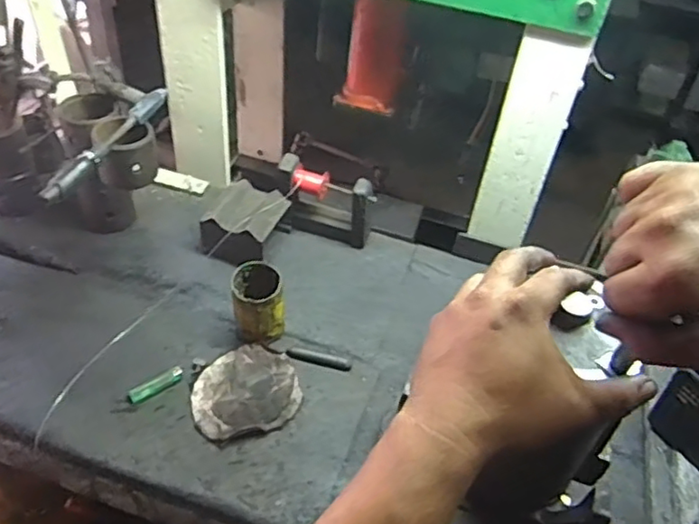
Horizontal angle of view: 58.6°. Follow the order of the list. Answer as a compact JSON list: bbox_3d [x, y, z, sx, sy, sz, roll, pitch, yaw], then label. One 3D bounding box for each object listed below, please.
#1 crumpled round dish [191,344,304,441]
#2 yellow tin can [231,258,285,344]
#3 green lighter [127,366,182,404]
[{"bbox_3d":[-0.149,0.179,0.895,0.150,0.018,0.147,4,44,-4],"label":"crumpled round dish"},{"bbox_3d":[-0.137,0.065,0.949,0.080,0.108,0.085,-4,45,-12],"label":"yellow tin can"},{"bbox_3d":[-0.276,0.177,0.894,0.078,0.007,0.025,-25,52,-29],"label":"green lighter"}]

